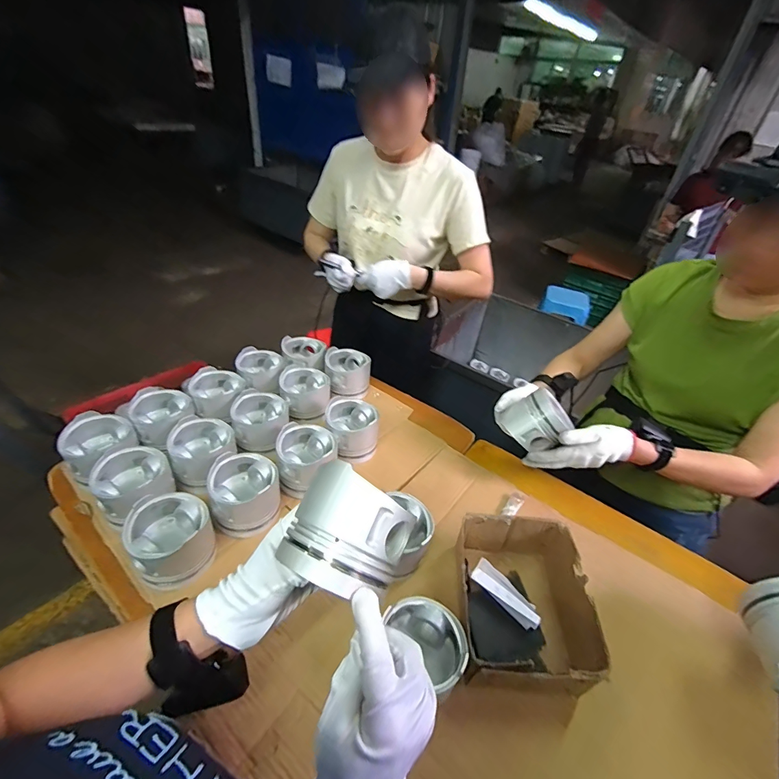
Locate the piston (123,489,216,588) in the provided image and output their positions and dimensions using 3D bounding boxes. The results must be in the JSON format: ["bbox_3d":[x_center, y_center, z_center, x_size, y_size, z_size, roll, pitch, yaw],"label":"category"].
[{"bbox_3d":[-0.307,0.210,0.570,0.103,0.082,0.101,4,38,-3],"label":"piston"}]

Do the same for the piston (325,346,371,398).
[{"bbox_3d":[-0.098,-0.037,0.944,0.093,0.078,0.109,-12,41,-22],"label":"piston"}]

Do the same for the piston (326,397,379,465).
[{"bbox_3d":[-0.074,0.082,0.802,0.101,0.084,0.109,-3,39,-12],"label":"piston"}]

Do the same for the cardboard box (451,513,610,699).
[{"bbox_3d":[0.183,0.293,0.565,0.183,0.094,0.201,5,38,-1],"label":"cardboard box"}]

